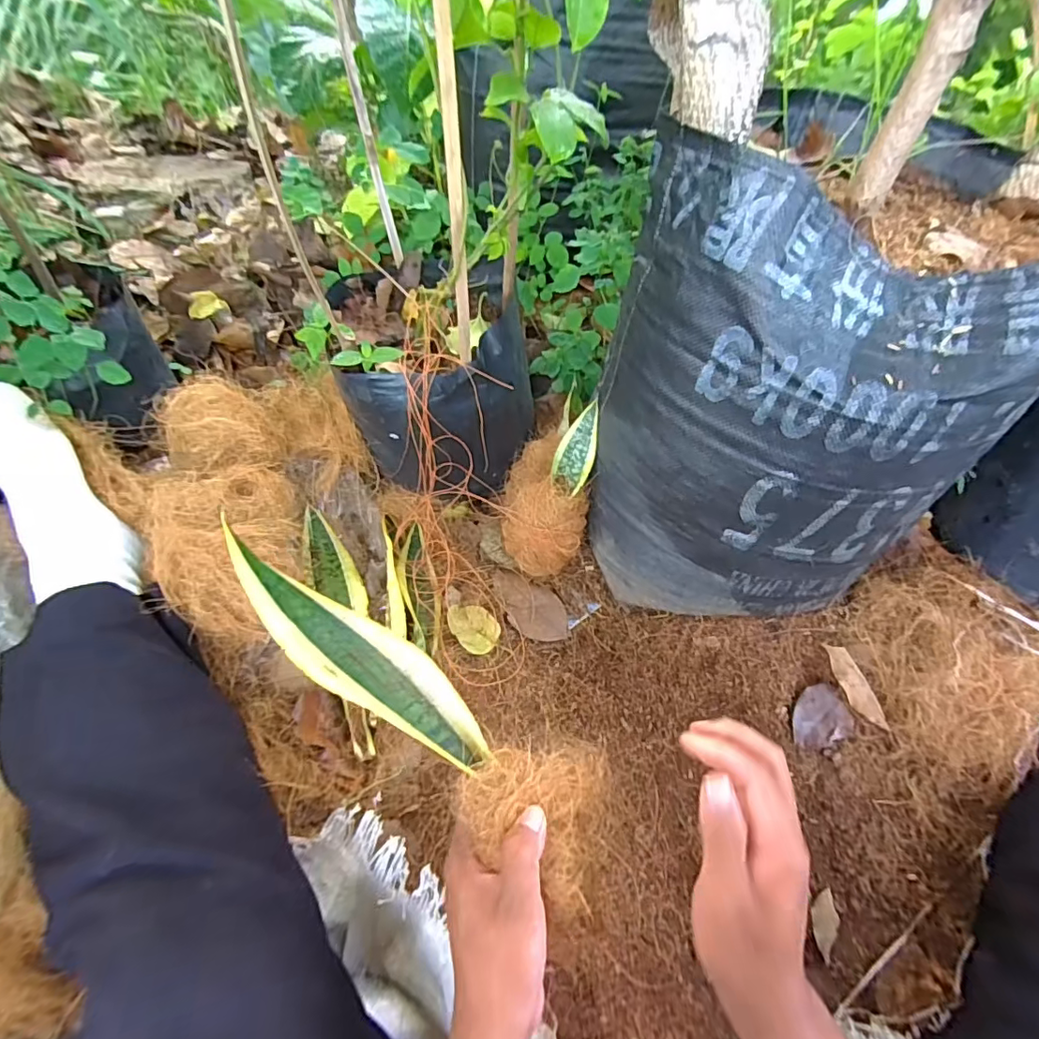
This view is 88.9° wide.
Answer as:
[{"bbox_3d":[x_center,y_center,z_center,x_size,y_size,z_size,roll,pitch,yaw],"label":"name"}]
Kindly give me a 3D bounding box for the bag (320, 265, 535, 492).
[{"bbox_3d":[-0.091,-0.155,0.624,0.208,0.168,0.229,-12,59,-9],"label":"bag"}]

